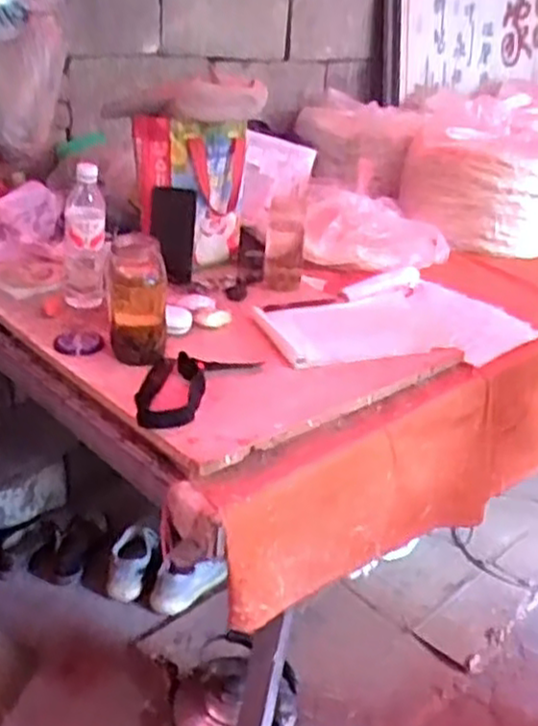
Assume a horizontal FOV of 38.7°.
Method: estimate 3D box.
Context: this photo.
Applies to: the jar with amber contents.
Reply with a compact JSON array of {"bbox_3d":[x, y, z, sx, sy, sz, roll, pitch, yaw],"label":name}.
[{"bbox_3d":[-0.189,-0.095,1.092,0.082,0.163,0.093,-4,28,-12],"label":"jar with amber contents"}]

